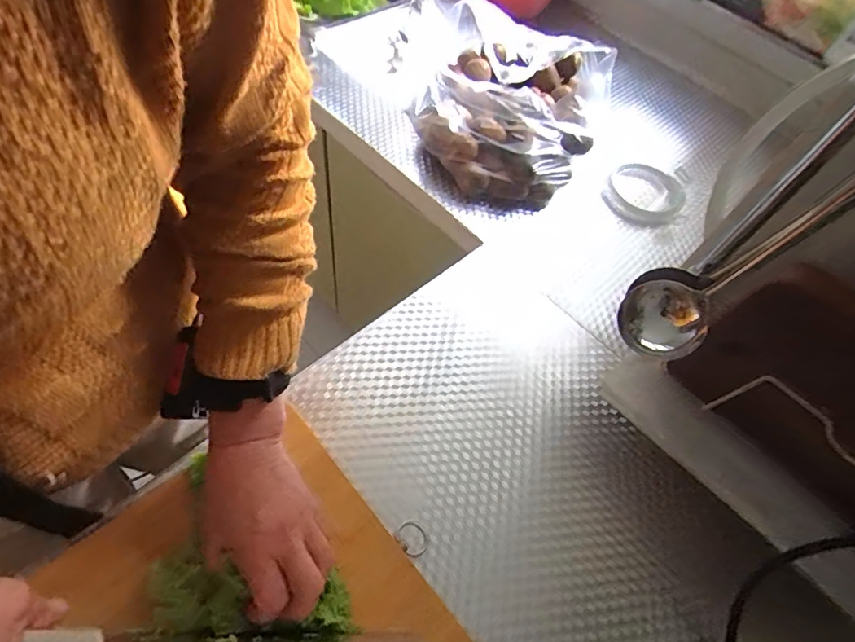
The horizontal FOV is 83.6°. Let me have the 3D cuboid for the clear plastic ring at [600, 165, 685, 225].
[{"bbox_3d":[0.287,-0.170,0.635,0.094,0.029,0.094,2,58,-3],"label":"clear plastic ring"}]

